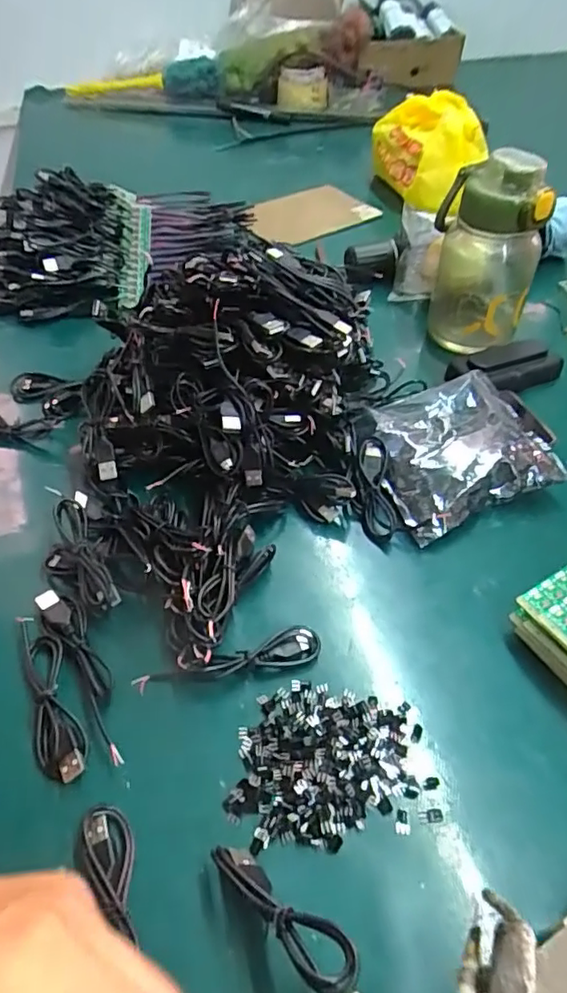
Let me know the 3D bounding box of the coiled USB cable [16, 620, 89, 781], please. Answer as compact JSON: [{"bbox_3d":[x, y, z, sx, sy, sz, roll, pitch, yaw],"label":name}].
[{"bbox_3d":[-0.134,0.111,0.343,0.025,0.011,0.108,-17,50,-16],"label":"coiled USB cable"}]

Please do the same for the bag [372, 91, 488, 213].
[{"bbox_3d":[0.184,-0.444,0.763,0.138,0.107,0.104,7,48,6],"label":"bag"}]

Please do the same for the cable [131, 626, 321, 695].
[{"bbox_3d":[-0.032,0.100,0.361,0.112,0.011,0.022,-10,48,-10],"label":"cable"}]

